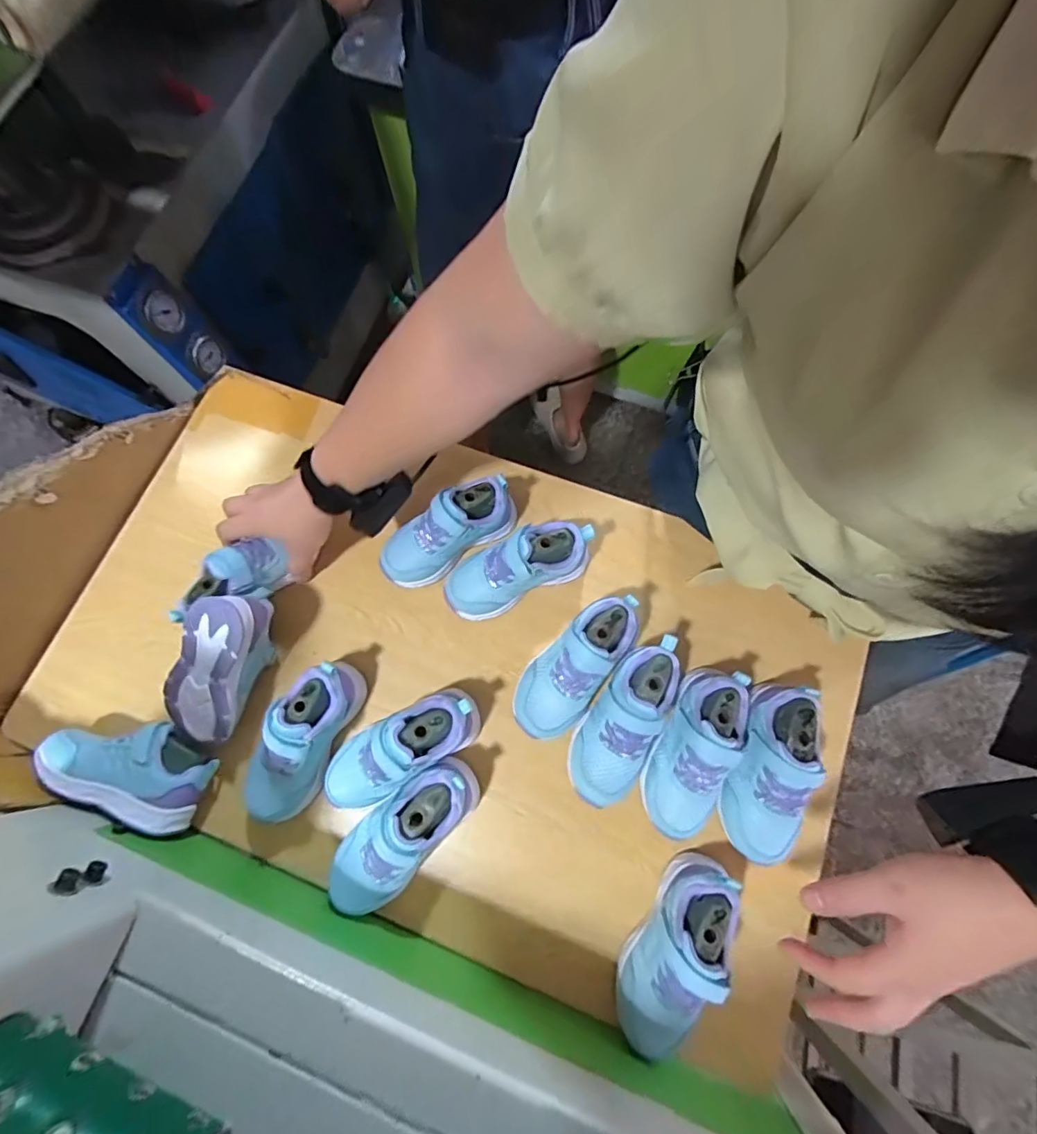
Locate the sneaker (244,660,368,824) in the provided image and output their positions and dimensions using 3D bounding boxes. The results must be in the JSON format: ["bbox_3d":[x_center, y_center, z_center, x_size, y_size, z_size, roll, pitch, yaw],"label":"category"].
[{"bbox_3d":[-0.202,0.160,0.494,0.054,0.081,0.148,23,76,8],"label":"sneaker"}]

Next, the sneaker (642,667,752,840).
[{"bbox_3d":[0.162,0.166,0.485,0.066,0.080,0.156,23,89,8],"label":"sneaker"}]

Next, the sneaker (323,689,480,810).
[{"bbox_3d":[-0.110,0.166,0.491,0.154,0.077,0.061,-30,75,-7],"label":"sneaker"}]

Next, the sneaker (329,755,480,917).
[{"bbox_3d":[-0.102,0.241,0.472,0.071,0.075,0.156,42,80,12],"label":"sneaker"}]

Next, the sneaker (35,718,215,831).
[{"bbox_3d":[-0.360,0.184,0.500,0.144,0.070,0.078,20,76,7],"label":"sneaker"}]

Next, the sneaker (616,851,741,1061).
[{"bbox_3d":[0.129,0.317,0.436,0.055,0.075,0.150,27,77,9],"label":"sneaker"}]

